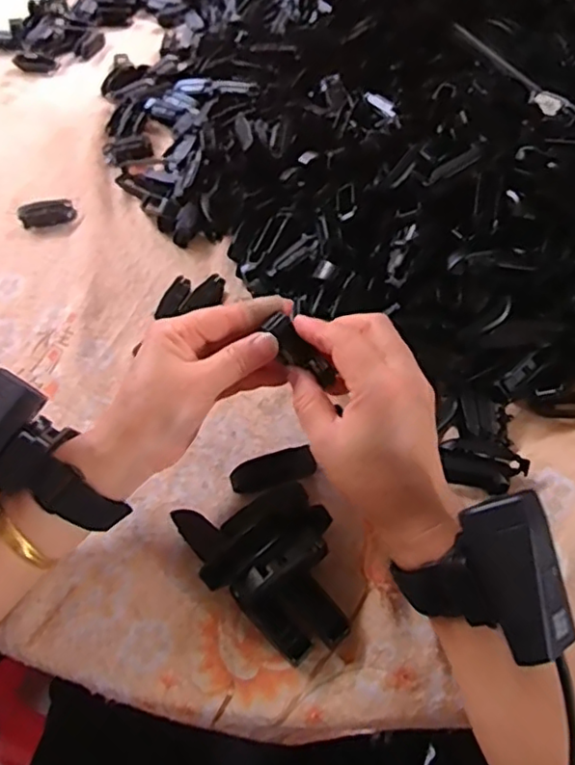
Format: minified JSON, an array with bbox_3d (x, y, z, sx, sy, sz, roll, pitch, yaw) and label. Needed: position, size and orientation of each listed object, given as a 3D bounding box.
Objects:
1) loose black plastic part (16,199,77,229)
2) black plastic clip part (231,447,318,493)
[{"bbox_3d":[-0.222,-0.155,0.560,0.051,0.014,0.020,-13,56,-4],"label":"loose black plastic part"},{"bbox_3d":[-0.009,0.058,0.399,0.055,0.016,0.016,-15,56,-6],"label":"black plastic clip part"}]

